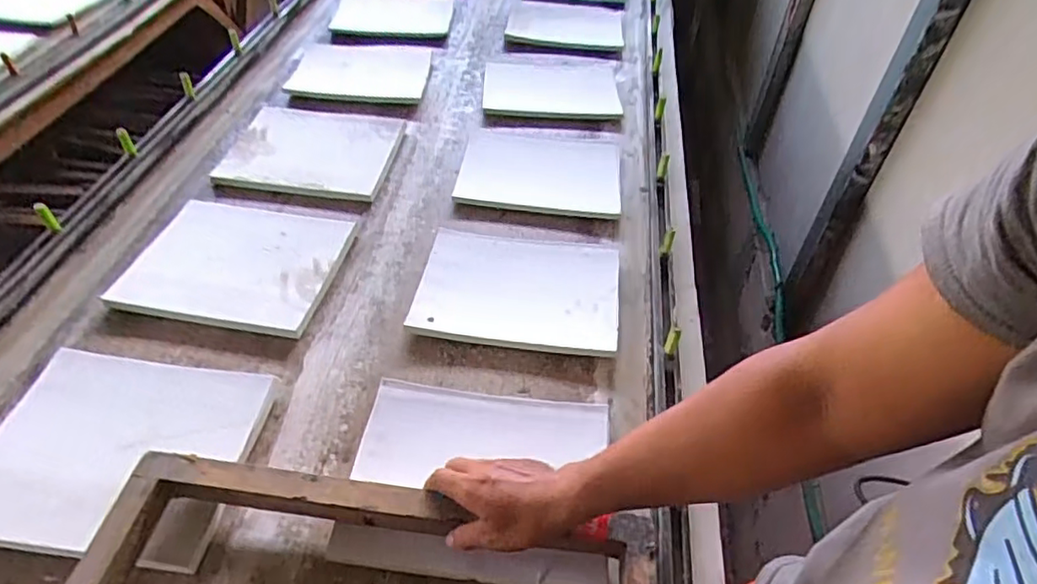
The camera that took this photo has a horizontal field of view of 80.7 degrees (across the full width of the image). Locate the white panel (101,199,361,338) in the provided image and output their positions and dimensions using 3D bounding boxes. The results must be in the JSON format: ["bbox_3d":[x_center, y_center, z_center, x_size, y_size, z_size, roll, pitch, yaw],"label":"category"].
[{"bbox_3d":[-0.389,-0.047,0.862,0.255,0.020,0.227,10,46,2],"label":"white panel"}]

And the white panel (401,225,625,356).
[{"bbox_3d":[0.002,-0.005,0.861,0.272,0.026,0.205,7,49,2],"label":"white panel"}]

